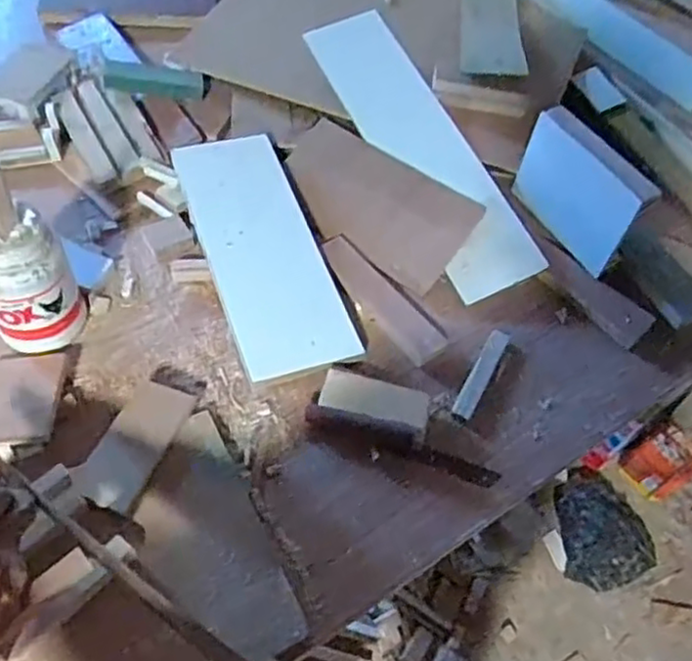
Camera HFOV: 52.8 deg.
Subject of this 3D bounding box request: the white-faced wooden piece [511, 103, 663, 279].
[{"bbox_3d":[0.240,-0.144,0.731,0.027,0.126,0.150,-24,61,-22],"label":"white-faced wooden piece"}]

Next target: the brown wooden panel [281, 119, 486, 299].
[{"bbox_3d":[0.029,-0.149,0.784,0.235,0.011,0.126,35,74,22],"label":"brown wooden panel"}]

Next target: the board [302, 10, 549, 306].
[{"bbox_3d":[0.083,-0.219,0.808,0.103,0.014,0.417,-24,66,-7],"label":"board"}]

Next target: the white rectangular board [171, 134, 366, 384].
[{"bbox_3d":[-0.087,-0.087,0.714,0.112,0.009,0.296,-15,63,-18],"label":"white rectangular board"}]

